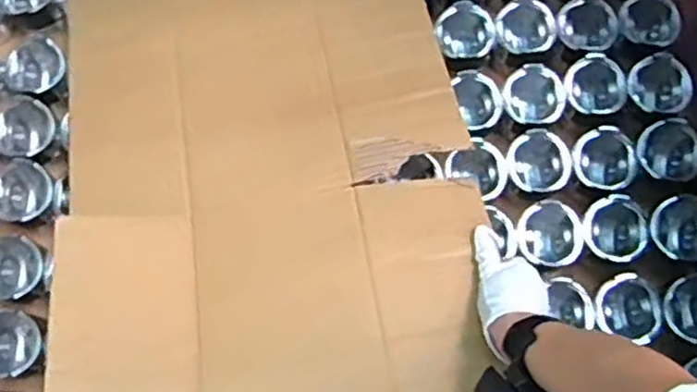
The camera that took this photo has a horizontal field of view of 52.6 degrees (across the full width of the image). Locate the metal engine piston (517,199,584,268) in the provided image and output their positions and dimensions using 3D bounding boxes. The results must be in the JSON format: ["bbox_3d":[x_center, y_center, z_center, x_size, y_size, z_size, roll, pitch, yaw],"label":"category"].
[{"bbox_3d":[0.253,0.051,0.895,0.074,0.064,0.080,-40,78,-9],"label":"metal engine piston"}]

